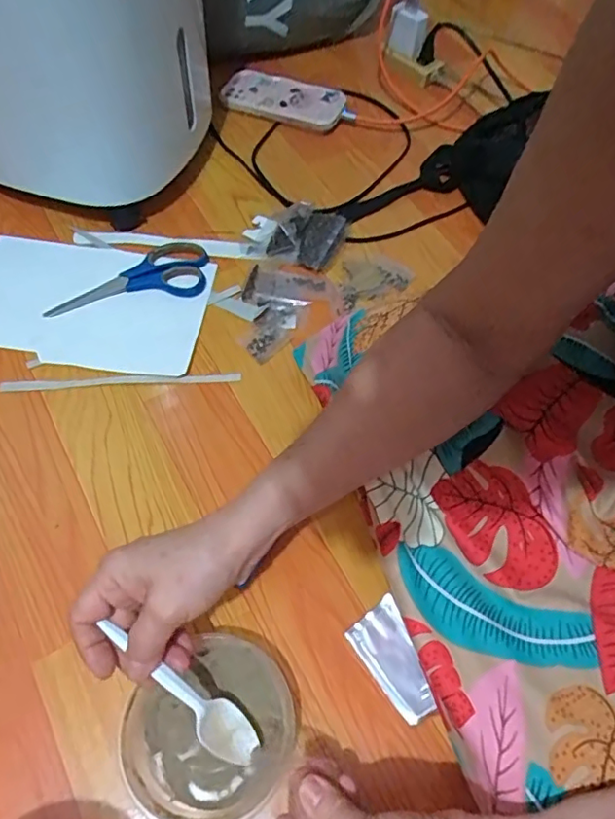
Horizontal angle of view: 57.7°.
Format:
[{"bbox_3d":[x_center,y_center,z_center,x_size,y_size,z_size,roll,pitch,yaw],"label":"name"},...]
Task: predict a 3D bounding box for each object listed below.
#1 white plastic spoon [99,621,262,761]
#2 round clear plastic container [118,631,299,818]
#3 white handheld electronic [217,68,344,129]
[{"bbox_3d":[-0.080,0.184,0.363,0.030,0.006,0.135,-47,108,-26],"label":"white plastic spoon"},{"bbox_3d":[-0.065,0.226,0.391,0.114,0.042,0.106,2,60,-3],"label":"round clear plastic container"},{"bbox_3d":[-0.033,-0.430,0.772,0.169,0.013,0.083,15,69,3],"label":"white handheld electronic"}]

